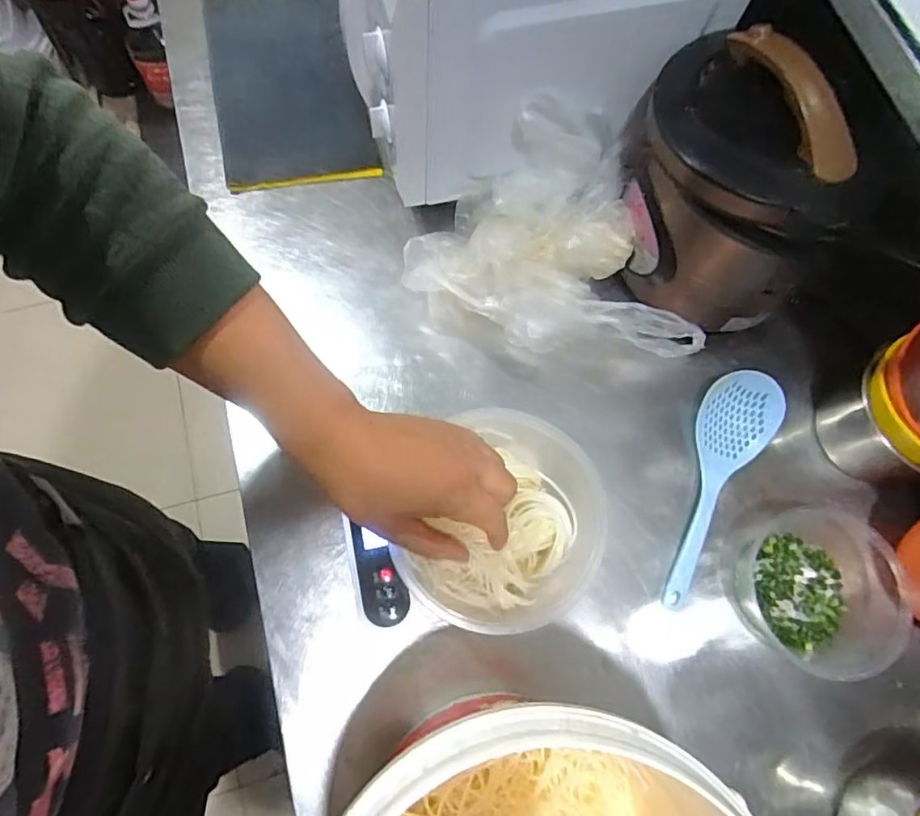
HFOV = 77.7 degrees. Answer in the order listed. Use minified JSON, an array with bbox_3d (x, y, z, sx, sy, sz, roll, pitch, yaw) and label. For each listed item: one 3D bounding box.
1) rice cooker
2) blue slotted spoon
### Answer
[{"bbox_3d":[0.249,-0.208,0.544,0.175,0.190,0.191,15,72,2],"label":"rice cooker"},{"bbox_3d":[0.259,0.079,0.568,0.073,0.036,0.246,23,72,5],"label":"blue slotted spoon"}]

